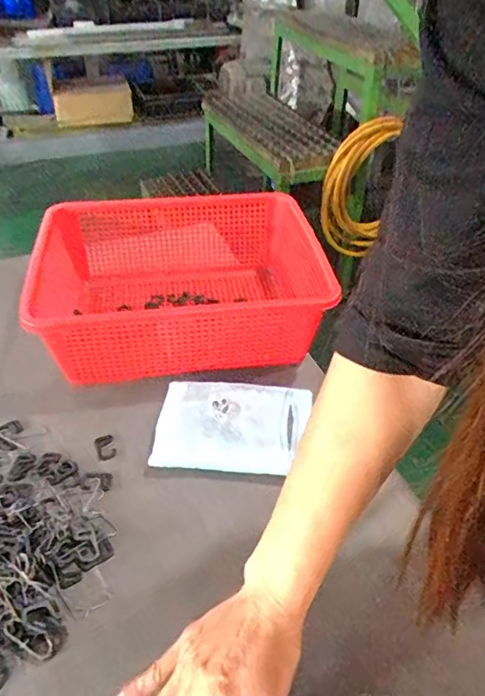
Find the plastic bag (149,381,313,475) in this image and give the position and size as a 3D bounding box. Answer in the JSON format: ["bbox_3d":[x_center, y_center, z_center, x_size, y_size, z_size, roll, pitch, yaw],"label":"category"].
[{"bbox_3d":[-0.010,0.082,0.546,0.153,0.028,0.105,4,41,2],"label":"plastic bag"}]

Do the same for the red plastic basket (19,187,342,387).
[{"bbox_3d":[-0.077,-0.085,0.670,0.342,0.111,0.270,-6,41,-9],"label":"red plastic basket"}]

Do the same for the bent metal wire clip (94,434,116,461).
[{"bbox_3d":[-0.143,0.103,0.542,0.019,0.004,0.032,-12,43,-15],"label":"bent metal wire clip"}]

